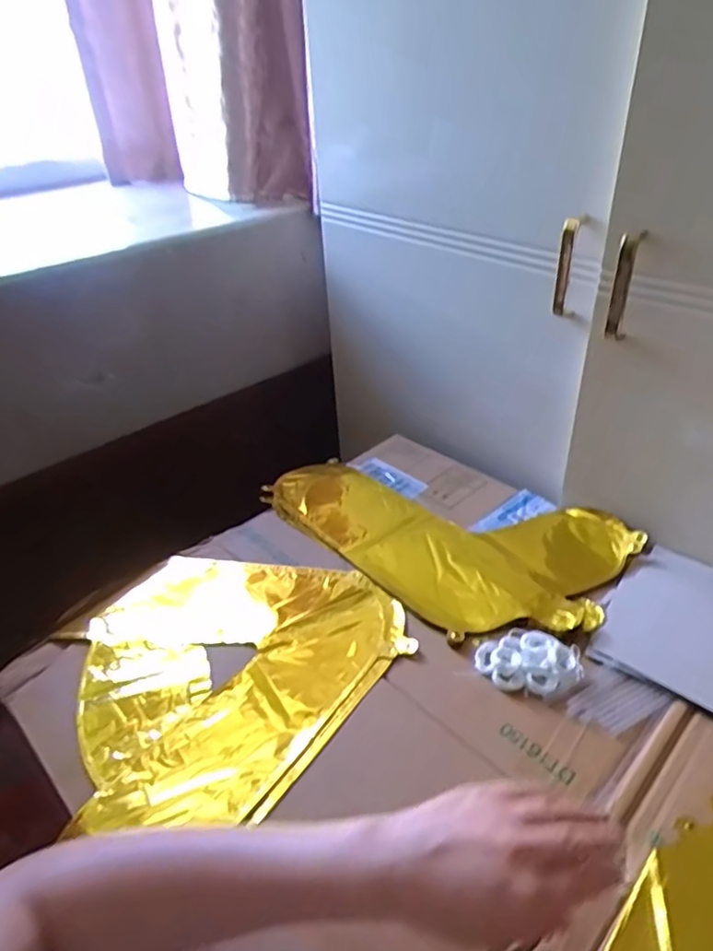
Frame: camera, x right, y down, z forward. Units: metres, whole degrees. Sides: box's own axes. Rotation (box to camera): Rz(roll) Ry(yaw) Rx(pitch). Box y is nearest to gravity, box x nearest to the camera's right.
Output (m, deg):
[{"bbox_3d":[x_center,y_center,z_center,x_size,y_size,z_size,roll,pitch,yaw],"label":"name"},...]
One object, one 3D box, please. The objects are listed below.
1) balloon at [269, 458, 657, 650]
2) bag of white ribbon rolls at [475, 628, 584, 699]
[{"bbox_3d":[0.083,0.065,0.710,0.419,0.037,0.243,21,44,31],"label":"balloon"},{"bbox_3d":[0.153,0.164,0.540,0.086,0.012,0.060,5,38,14],"label":"bag of white ribbon rolls"}]

